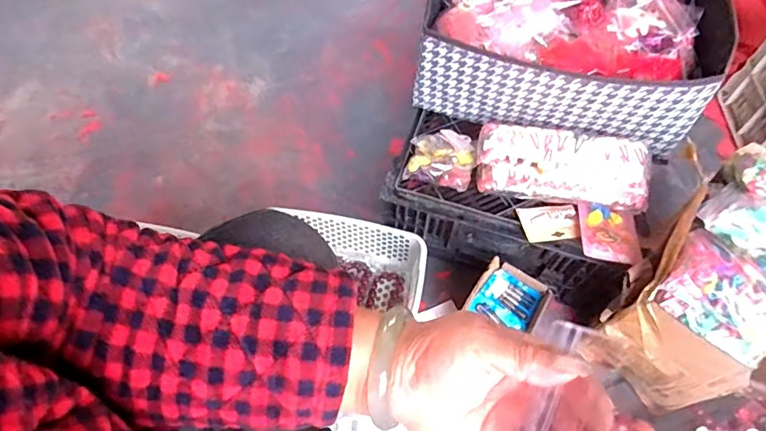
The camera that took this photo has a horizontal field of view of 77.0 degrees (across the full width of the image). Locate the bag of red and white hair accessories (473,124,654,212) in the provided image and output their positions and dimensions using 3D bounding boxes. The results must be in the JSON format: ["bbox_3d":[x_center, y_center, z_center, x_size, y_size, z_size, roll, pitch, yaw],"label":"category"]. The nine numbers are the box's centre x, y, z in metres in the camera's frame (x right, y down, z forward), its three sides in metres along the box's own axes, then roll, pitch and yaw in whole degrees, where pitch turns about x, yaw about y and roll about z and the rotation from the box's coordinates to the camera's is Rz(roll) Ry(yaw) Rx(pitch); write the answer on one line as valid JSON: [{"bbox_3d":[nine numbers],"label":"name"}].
[{"bbox_3d":[0.250,-0.068,0.682,0.231,0.068,0.095,7,61,4],"label":"bag of red and white hair accessories"}]

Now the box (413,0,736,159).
[{"bbox_3d":[0.287,-0.299,0.751,0.398,0.144,0.362,14,61,8],"label":"box"}]

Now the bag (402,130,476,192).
[{"bbox_3d":[0.088,-0.085,0.721,0.094,0.036,0.100,13,61,7],"label":"bag"}]

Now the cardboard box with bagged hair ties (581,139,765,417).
[{"bbox_3d":[0.437,0.097,0.653,0.181,0.291,0.268,34,66,18],"label":"cardboard box with bagged hair ties"}]

